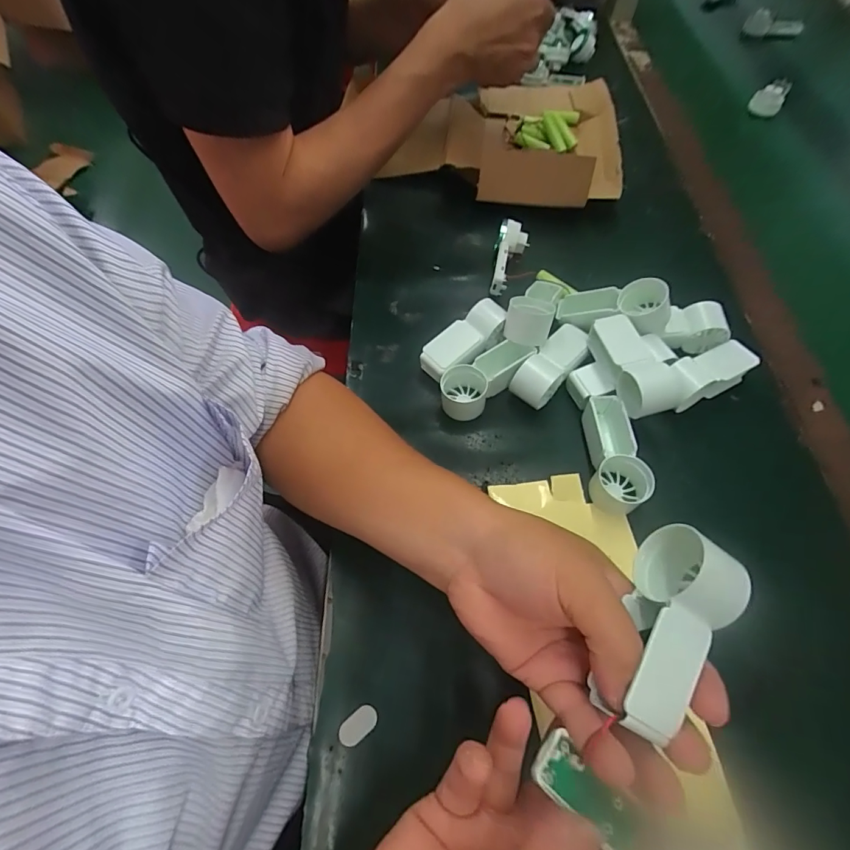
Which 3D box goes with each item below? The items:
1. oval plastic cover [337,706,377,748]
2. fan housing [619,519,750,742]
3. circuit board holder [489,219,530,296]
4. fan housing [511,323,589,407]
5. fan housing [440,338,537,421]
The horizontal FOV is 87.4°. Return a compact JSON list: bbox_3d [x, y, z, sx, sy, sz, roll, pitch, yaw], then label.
[{"bbox_3d":[-0.043,0.194,0.286,0.026,0.004,0.014,-38,67,-19],"label":"oval plastic cover"},{"bbox_3d":[0.118,0.095,0.205,0.039,0.034,0.090,21,67,12],"label":"fan housing"},{"bbox_3d":[0.088,-0.172,0.464,0.032,0.038,0.085,9,61,6],"label":"circuit board holder"},{"bbox_3d":[0.115,-0.052,0.402,0.034,0.043,0.086,37,67,20],"label":"fan housing"},{"bbox_3d":[0.053,-0.043,0.398,0.093,0.038,0.045,-40,72,-7],"label":"fan housing"}]

